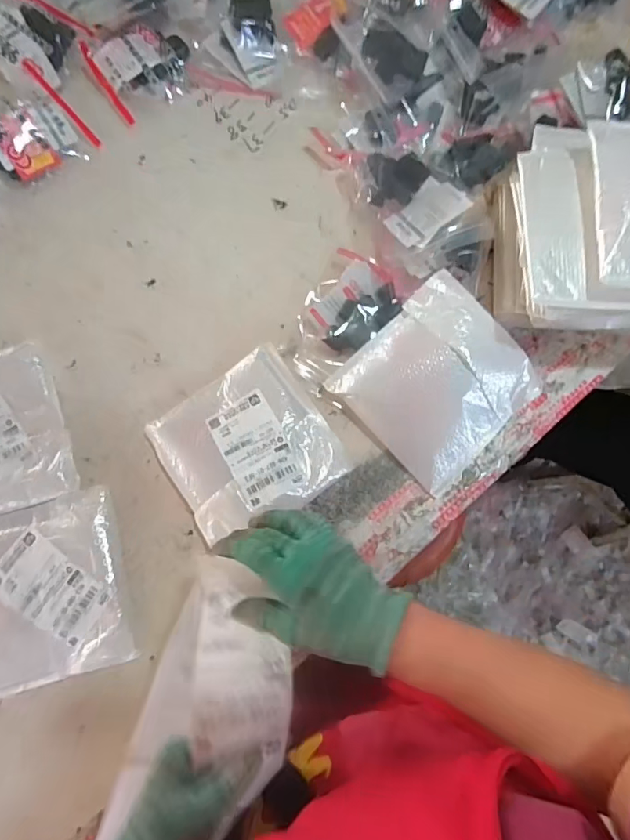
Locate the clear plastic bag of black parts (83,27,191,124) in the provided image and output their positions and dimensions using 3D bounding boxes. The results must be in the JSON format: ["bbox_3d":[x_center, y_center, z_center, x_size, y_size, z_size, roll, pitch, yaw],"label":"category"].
[{"bbox_3d":[-0.249,-0.515,0.690,0.135,0.018,0.120,-32,85,-7],"label":"clear plastic bag of black parts"}]

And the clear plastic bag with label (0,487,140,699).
[{"bbox_3d":[-0.308,0.194,0.538,0.177,0.026,0.192,-14,83,-5],"label":"clear plastic bag with label"}]

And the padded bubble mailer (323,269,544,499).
[{"bbox_3d":[0.152,-0.047,0.578,0.200,0.055,0.188,-44,87,-8],"label":"padded bubble mailer"}]

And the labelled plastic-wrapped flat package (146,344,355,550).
[{"bbox_3d":[-0.080,0.030,0.557,0.187,0.038,0.180,-33,85,-7],"label":"labelled plastic-wrapped flat package"}]

